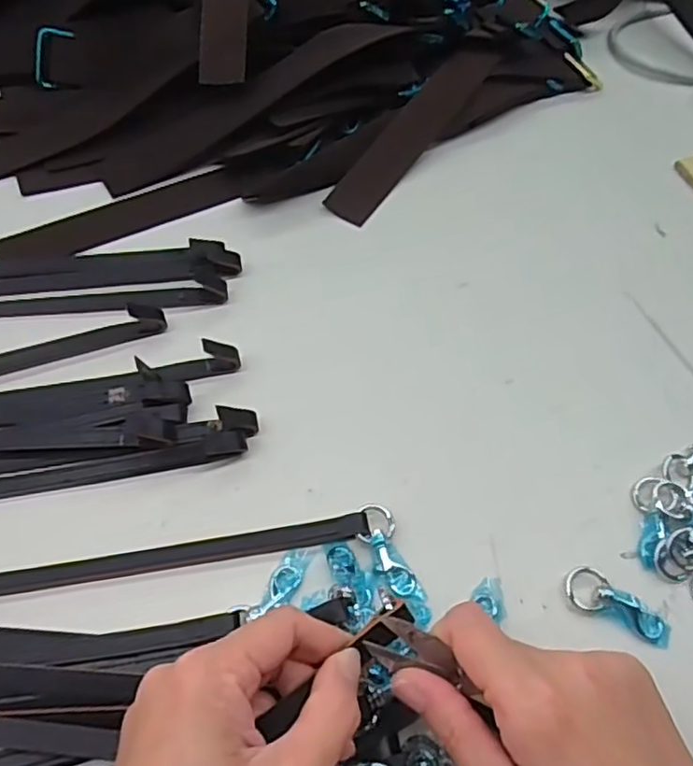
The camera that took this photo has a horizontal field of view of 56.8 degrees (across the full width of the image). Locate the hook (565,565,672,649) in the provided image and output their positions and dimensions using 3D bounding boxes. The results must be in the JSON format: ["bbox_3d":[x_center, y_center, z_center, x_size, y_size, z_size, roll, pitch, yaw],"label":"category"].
[{"bbox_3d":[0.141,0.112,0.331,0.055,0.008,0.027,22,58,10],"label":"hook"}]

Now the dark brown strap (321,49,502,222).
[{"bbox_3d":[0.056,-0.205,0.512,0.037,0.008,0.208,43,71,-15],"label":"dark brown strap"}]

